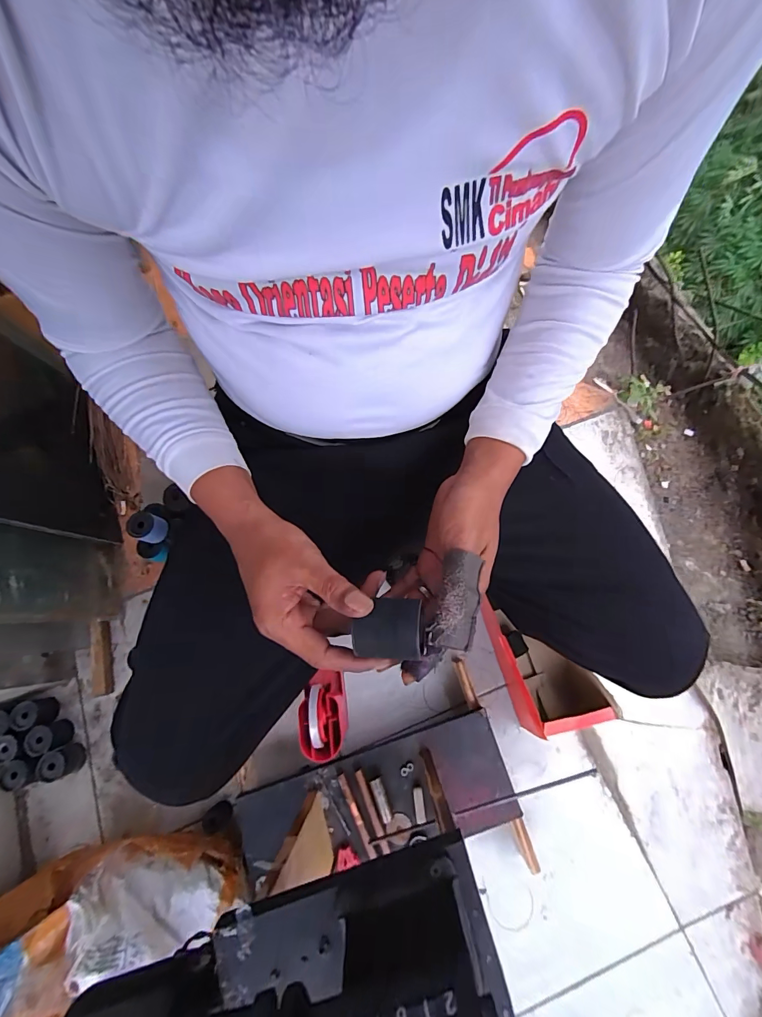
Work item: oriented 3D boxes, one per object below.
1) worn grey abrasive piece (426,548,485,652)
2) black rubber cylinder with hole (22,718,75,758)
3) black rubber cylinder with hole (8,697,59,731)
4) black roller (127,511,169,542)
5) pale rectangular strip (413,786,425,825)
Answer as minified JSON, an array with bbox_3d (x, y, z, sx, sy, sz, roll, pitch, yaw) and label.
[{"bbox_3d":[0.056,0.066,0.284,0.029,0.010,0.070,14,60,6],"label":"worn grey abrasive piece"},{"bbox_3d":[-0.553,0.380,0.647,0.044,0.051,0.043,0,73,2],"label":"black rubber cylinder with hole"},{"bbox_3d":[-0.588,0.347,0.663,0.048,0.045,0.044,-10,73,-1],"label":"black rubber cylinder with hole"},{"bbox_3d":[-0.387,0.032,0.648,0.043,0.041,0.047,16,74,6],"label":"black roller"},{"bbox_3d":[0.056,0.434,0.572,0.014,0.009,0.046,-5,73,0],"label":"pale rectangular strip"}]

